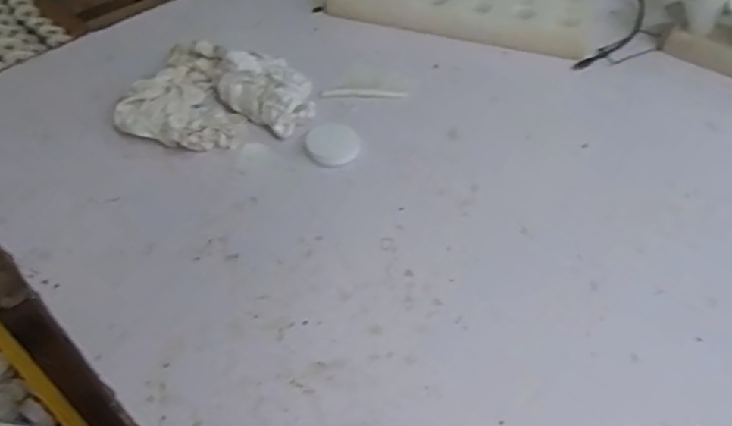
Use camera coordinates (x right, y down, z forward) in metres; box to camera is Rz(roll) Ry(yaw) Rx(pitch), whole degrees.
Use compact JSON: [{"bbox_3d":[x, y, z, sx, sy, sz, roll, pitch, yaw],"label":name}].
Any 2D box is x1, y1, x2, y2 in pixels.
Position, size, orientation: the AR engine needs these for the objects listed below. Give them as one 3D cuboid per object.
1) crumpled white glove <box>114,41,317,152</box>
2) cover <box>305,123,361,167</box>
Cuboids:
[{"bbox_3d":[-0.168,-0.140,0.722,0.206,0.050,0.188,0,48,0],"label":"crumpled white glove"},{"bbox_3d":[-0.037,-0.079,0.690,0.062,0.007,0.063,0,48,0],"label":"cover"}]

